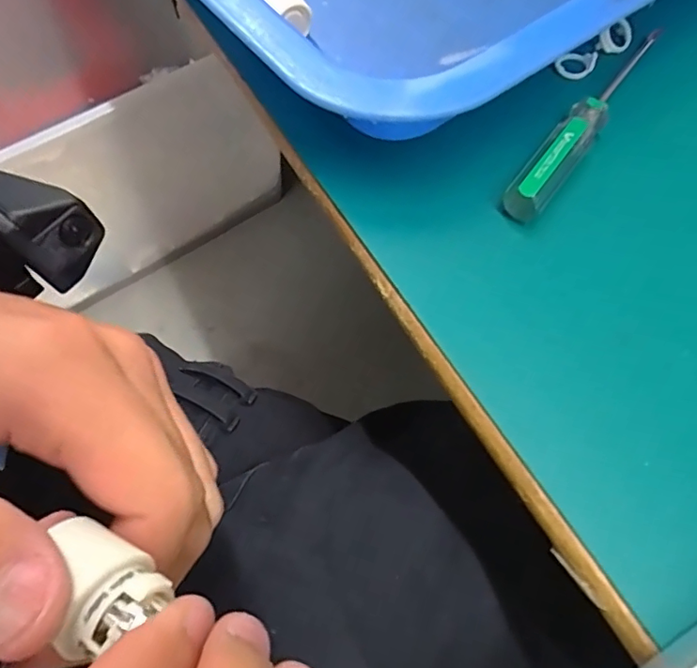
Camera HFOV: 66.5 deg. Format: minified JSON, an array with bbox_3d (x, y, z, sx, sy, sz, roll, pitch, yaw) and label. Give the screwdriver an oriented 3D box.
[{"bbox_3d":[0.092,-0.085,0.201,0.013,0.013,0.107,33,69,15],"label":"screwdriver"}]

